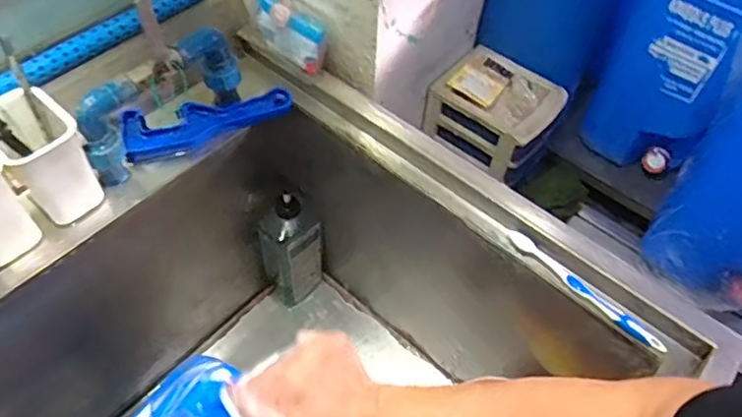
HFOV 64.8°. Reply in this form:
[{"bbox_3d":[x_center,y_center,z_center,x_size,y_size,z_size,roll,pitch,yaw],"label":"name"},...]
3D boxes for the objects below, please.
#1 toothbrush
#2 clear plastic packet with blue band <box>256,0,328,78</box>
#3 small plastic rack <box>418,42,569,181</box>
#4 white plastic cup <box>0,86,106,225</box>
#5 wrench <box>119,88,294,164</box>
[{"bbox_3d":[0.212,0.079,0.583,0.177,0.014,0.012,40,61,22],"label":"toothbrush"},{"bbox_3d":[-0.098,-0.224,0.717,0.114,0.071,0.048,39,61,22],"label":"clear plastic packet with blue band"},{"bbox_3d":[0.183,-0.146,0.874,0.171,0.105,0.137,31,58,18],"label":"small plastic rack"},{"bbox_3d":[-0.330,-0.051,0.589,0.074,0.106,0.085,-37,64,-26],"label":"white plastic cup"},{"bbox_3d":[-0.193,-0.108,0.697,0.193,0.029,0.054,-20,58,-17],"label":"wrench"}]

